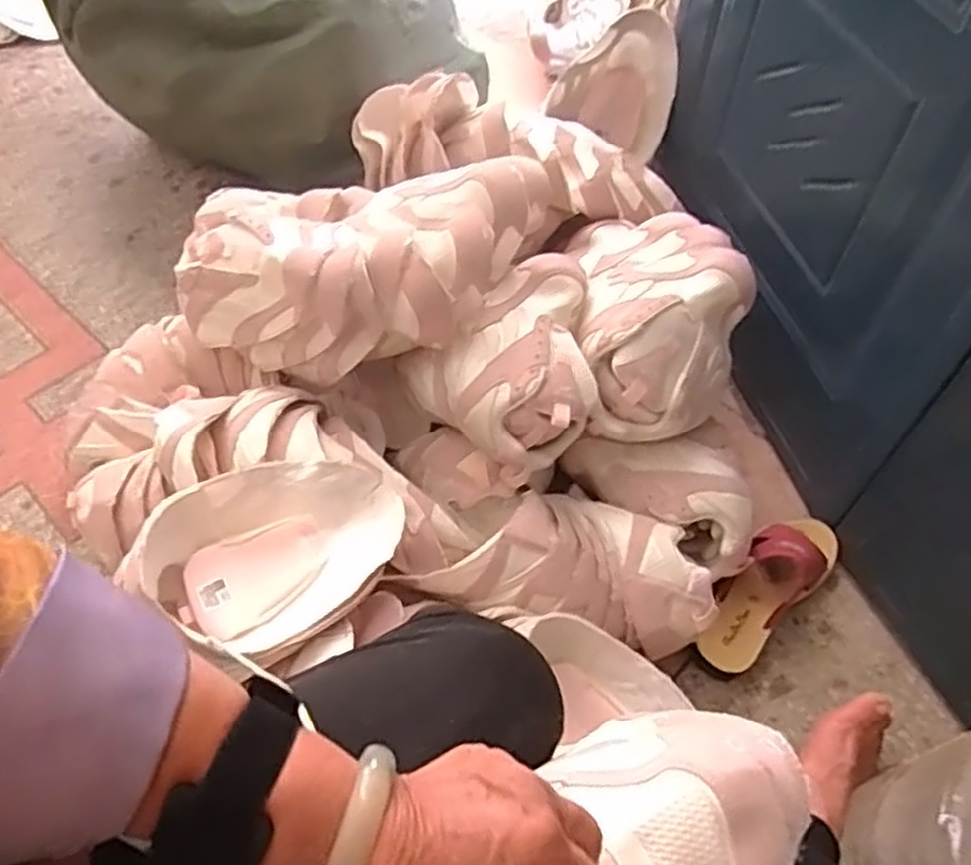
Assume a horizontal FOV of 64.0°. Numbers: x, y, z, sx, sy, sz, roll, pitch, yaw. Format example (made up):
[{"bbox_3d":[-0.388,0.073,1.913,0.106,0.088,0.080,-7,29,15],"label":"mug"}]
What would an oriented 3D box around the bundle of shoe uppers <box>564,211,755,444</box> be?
[{"bbox_3d":[0.191,-0.133,0.846,0.178,0.115,0.275,4,54,2],"label":"bundle of shoe uppers"}]

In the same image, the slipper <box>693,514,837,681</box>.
[{"bbox_3d":[0.308,0.163,0.843,0.226,0.061,0.079,-37,62,-25],"label":"slipper"}]

